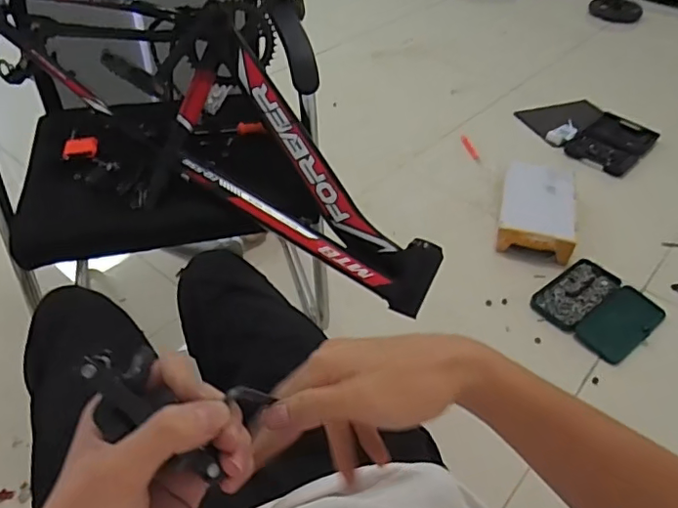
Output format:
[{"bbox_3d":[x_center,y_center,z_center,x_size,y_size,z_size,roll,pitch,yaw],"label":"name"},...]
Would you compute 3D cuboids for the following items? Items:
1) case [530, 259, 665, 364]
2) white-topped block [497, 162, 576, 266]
[{"bbox_3d":[0.627,0.129,1.358,0.251,0.035,0.240,-29,52,-29],"label":"case"},{"bbox_3d":[0.547,-0.120,1.535,0.194,0.106,0.311,11,44,9],"label":"white-topped block"}]

